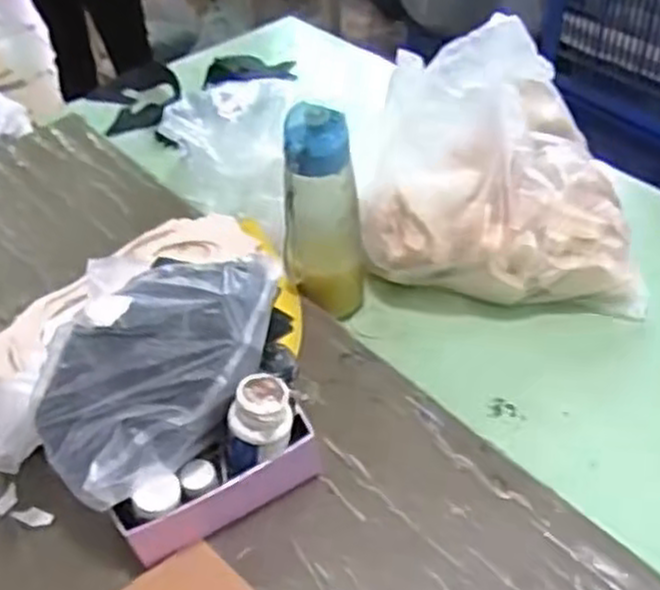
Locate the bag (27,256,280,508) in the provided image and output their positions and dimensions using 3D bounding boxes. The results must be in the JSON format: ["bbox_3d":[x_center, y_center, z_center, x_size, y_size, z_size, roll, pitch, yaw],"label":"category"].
[{"bbox_3d":[-0.131,0.053,0.626,0.121,0.082,0.223,29,52,31],"label":"bag"}]

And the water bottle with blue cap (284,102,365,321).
[{"bbox_3d":[-0.008,-0.074,0.803,0.077,0.227,0.067,-4,43,1],"label":"water bottle with blue cap"}]

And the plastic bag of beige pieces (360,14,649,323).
[{"bbox_3d":[0.197,-0.151,0.878,0.291,0.216,0.283,4,44,9],"label":"plastic bag of beige pieces"}]

